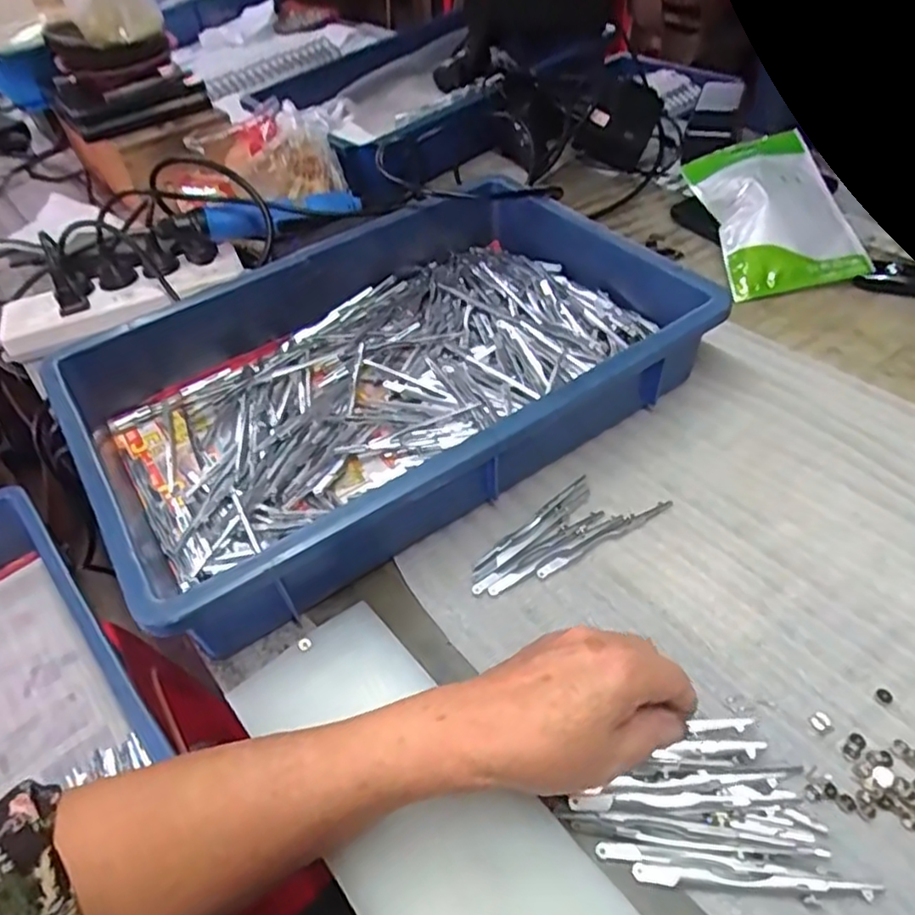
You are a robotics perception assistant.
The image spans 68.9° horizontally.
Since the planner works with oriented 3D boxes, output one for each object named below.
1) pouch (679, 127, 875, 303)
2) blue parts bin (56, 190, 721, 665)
[{"bbox_3d":[0.290,-0.230,0.612,0.111,0.025,0.168,-13,67,5],"label":"pouch"},{"bbox_3d":[-0.057,-0.069,0.513,0.426,0.075,0.295,-29,50,-19],"label":"blue parts bin"}]

